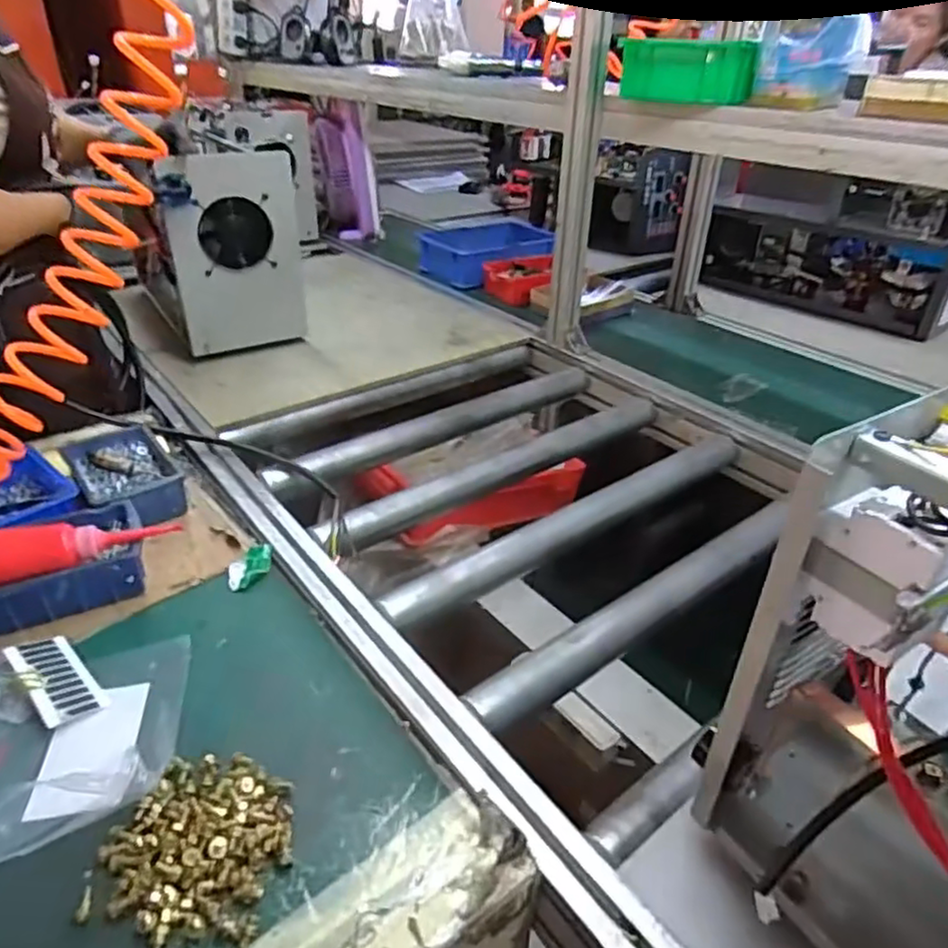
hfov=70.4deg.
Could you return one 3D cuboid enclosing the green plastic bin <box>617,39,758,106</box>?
[{"bbox_3d":[0.291,-0.541,0.906,0.067,0.072,0.167,-27,42,-36],"label":"green plastic bin"}]

